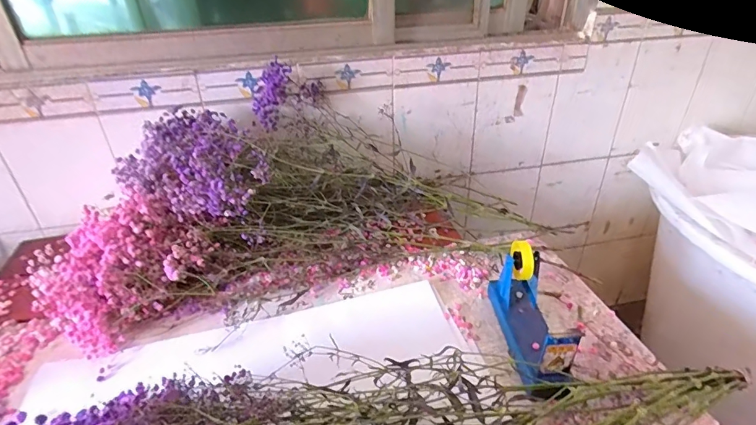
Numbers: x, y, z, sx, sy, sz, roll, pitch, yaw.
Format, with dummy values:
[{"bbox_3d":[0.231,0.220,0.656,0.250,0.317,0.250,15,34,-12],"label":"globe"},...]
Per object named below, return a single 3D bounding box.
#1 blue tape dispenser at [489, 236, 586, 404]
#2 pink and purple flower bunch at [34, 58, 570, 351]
[{"bbox_3d":[0.218,0.139,0.615,0.067,0.132,0.205,-2,33,2],"label":"blue tape dispenser"},{"bbox_3d":[-0.159,-0.047,0.812,0.863,0.244,0.364,-13,34,-16],"label":"pink and purple flower bunch"}]

